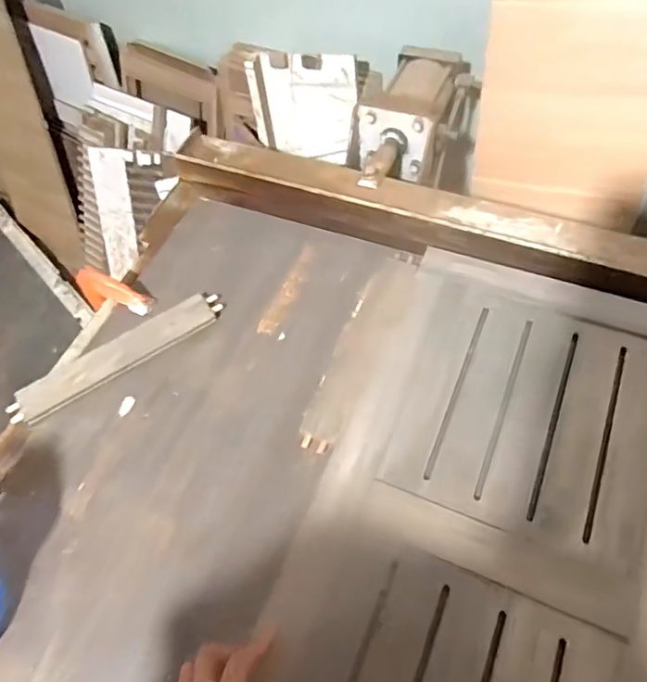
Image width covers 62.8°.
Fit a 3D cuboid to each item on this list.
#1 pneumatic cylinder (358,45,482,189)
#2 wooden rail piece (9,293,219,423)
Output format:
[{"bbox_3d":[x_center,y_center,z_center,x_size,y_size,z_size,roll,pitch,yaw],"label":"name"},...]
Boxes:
[{"bbox_3d":[0.149,-0.368,0.929,0.134,0.121,0.312,20,64,17],"label":"pneumatic cylinder"},{"bbox_3d":[-0.284,0.016,0.738,0.301,0.017,0.064,-32,62,-14],"label":"wooden rail piece"}]

